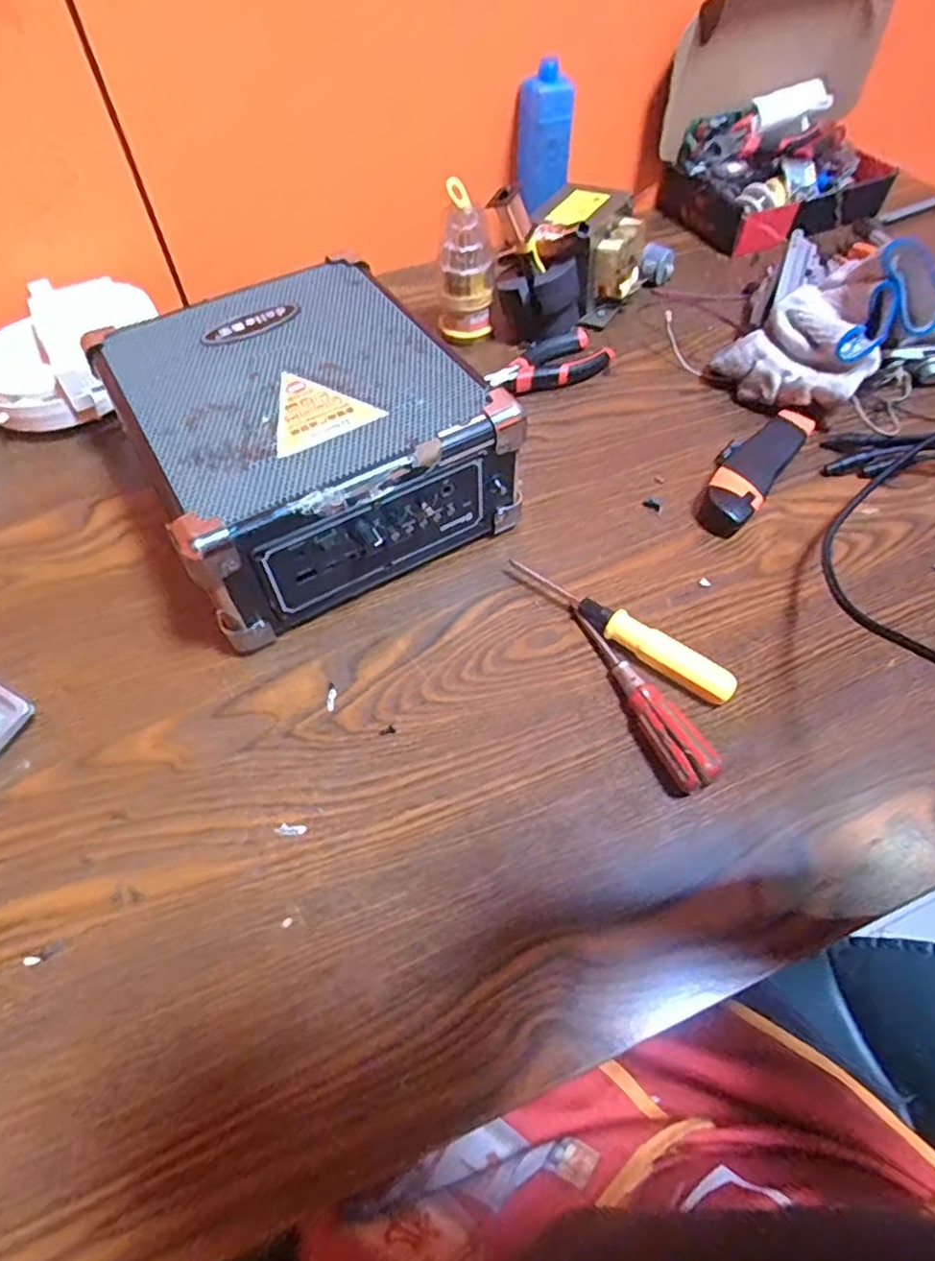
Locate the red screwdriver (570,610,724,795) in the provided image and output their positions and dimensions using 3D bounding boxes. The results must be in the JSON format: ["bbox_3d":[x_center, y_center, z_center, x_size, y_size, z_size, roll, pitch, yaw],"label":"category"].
[{"bbox_3d":[0.101,0.036,0.393,0.025,0.024,0.129,-22,59,-14],"label":"red screwdriver"}]

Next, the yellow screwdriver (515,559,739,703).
[{"bbox_3d":[0.093,-0.002,0.419,0.156,0.021,0.018,32,61,20],"label":"yellow screwdriver"}]

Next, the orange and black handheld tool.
[{"bbox_3d":[0.211,-0.123,0.500,0.047,0.029,0.136,32,61,20],"label":"orange and black handheld tool"}]

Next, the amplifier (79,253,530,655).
[{"bbox_3d":[-0.111,-0.135,0.468,0.206,0.105,0.228,-25,60,-16],"label":"amplifier"}]

